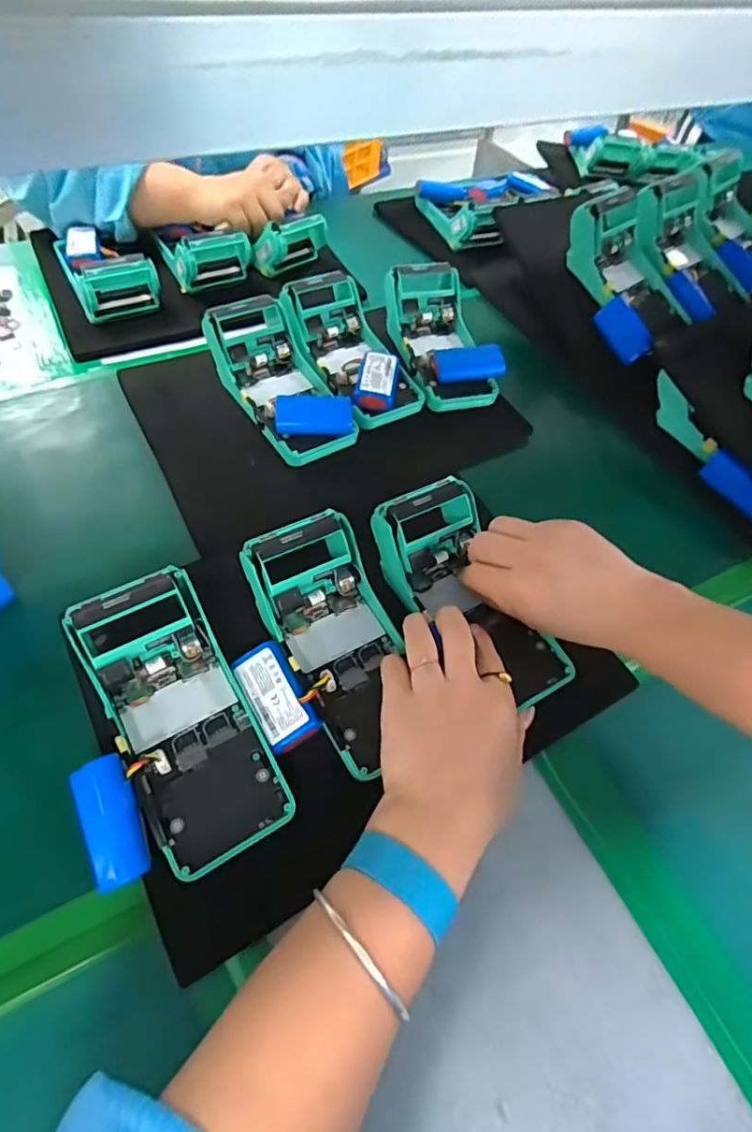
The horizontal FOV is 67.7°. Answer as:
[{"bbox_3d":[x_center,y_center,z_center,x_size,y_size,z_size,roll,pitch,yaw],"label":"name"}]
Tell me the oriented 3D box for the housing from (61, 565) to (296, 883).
[{"bbox_3d":[-0.121,0.079,0.337,0.076,0.058,0.185,-23,62,-22],"label":"housing"}]

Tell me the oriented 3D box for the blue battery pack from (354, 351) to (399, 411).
[{"bbox_3d":[0.001,-0.174,0.537,0.037,0.022,0.069,11,52,-5],"label":"blue battery pack"}]

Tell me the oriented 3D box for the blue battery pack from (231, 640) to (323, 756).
[{"bbox_3d":[-0.065,0.082,0.362,0.034,0.013,0.068,-34,63,-6],"label":"blue battery pack"}]

